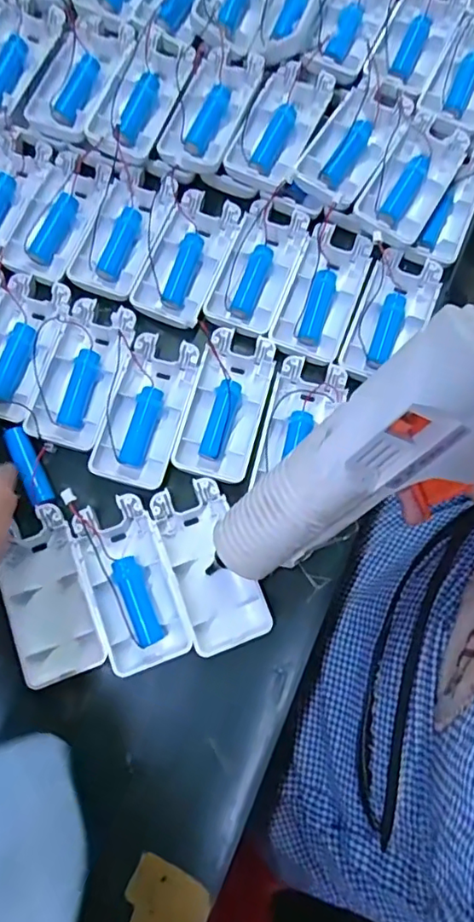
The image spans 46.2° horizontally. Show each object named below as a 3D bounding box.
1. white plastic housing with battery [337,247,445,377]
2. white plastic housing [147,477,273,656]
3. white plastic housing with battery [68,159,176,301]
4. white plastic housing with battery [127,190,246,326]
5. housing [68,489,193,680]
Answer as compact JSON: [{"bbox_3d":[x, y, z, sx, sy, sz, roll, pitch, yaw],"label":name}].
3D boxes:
[{"bbox_3d":[0.101,-0.096,0.363,0.044,0.026,0.082,21,76,5],"label":"white plastic housing with battery"},{"bbox_3d":[-0.016,0.057,0.313,0.043,0.011,0.092,-19,76,-5],"label":"white plastic housing"},{"bbox_3d":[-0.074,-0.151,0.369,0.044,0.019,0.094,17,76,4],"label":"white plastic housing with battery"},{"bbox_3d":[-0.033,-0.131,0.363,0.046,0.018,0.091,20,76,5],"label":"white plastic housing with battery"},{"bbox_3d":[-0.059,0.067,0.310,0.045,0.014,0.091,-19,76,-5],"label":"housing"}]

